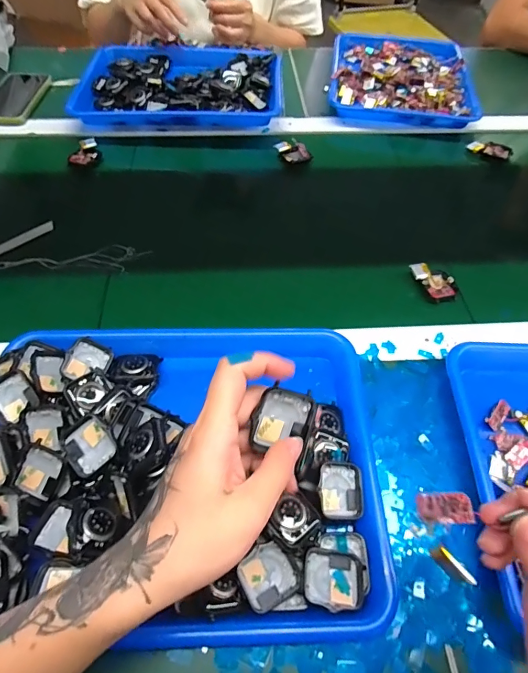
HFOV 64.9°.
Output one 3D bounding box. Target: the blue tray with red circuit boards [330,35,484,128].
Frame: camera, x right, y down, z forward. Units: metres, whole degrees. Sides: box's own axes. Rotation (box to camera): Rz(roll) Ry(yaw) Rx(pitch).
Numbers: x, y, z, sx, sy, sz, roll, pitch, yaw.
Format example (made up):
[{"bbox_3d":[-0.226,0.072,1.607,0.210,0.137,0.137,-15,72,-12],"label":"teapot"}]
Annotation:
[{"bbox_3d":[0.253,-0.490,0.786,0.246,0.040,0.328,7,56,4],"label":"blue tray with red circuit boards"}]

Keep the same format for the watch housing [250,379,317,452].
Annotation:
[{"bbox_3d":[0.013,0.054,0.269,0.036,0.008,0.044,19,99,-11],"label":"watch housing"}]

